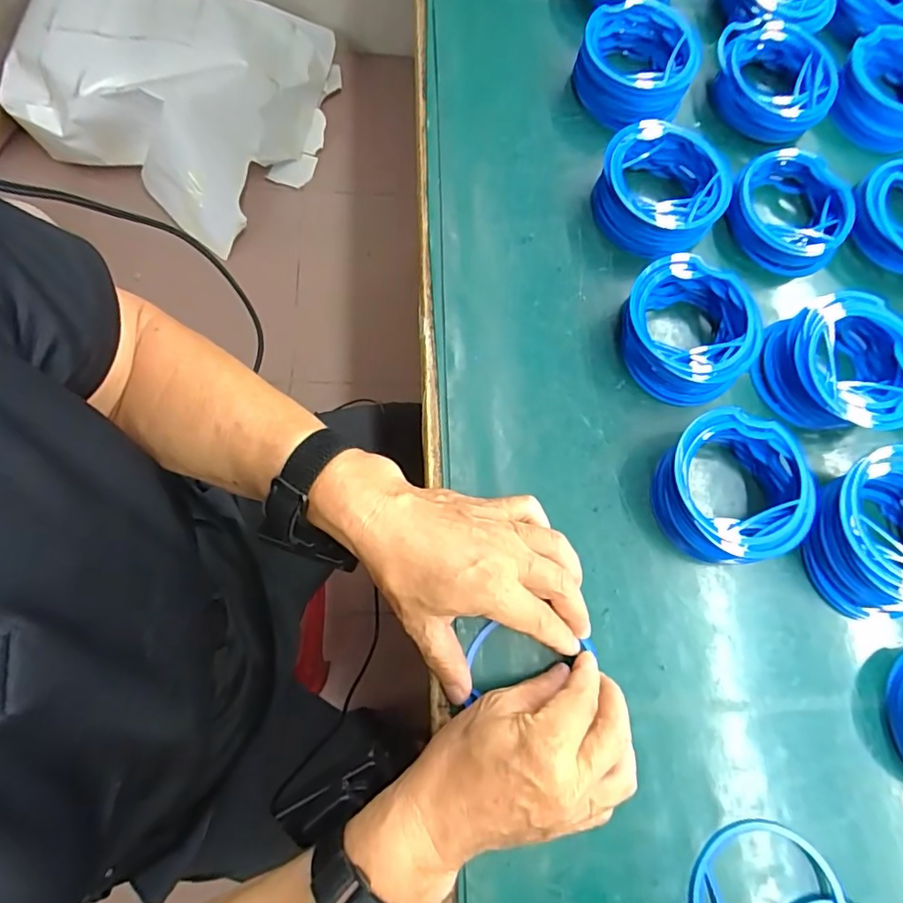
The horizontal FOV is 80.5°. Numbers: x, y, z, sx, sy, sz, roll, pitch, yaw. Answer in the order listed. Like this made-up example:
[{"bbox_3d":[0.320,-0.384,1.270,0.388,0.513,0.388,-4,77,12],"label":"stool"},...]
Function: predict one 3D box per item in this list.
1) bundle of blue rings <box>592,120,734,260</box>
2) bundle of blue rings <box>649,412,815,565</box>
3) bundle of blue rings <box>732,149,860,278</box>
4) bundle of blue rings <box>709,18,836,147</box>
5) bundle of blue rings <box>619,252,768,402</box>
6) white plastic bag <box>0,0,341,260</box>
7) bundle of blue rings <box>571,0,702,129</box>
[{"bbox_3d":[0.168,-0.210,0.432,0.098,0.037,0.102,1,76,-4],"label":"bundle of blue rings"},{"bbox_3d":[0.197,0.026,0.376,0.104,0.035,0.098,1,76,-4],"label":"bundle of blue rings"},{"bbox_3d":[0.284,-0.200,0.444,0.096,0.031,0.088,41,76,6],"label":"bundle of blue rings"},{"bbox_3d":[0.284,-0.333,0.479,0.108,0.038,0.084,25,75,2],"label":"bundle of blue rings"},{"bbox_3d":[0.177,-0.091,0.403,0.097,0.032,0.094,1,76,-4],"label":"bundle of blue rings"},{"bbox_3d":[-0.603,-0.833,1.222,0.594,0.228,0.573,27,75,2],"label":"white plastic bag"},{"bbox_3d":[0.160,-0.337,0.466,0.100,0.038,0.104,23,75,1],"label":"bundle of blue rings"}]

